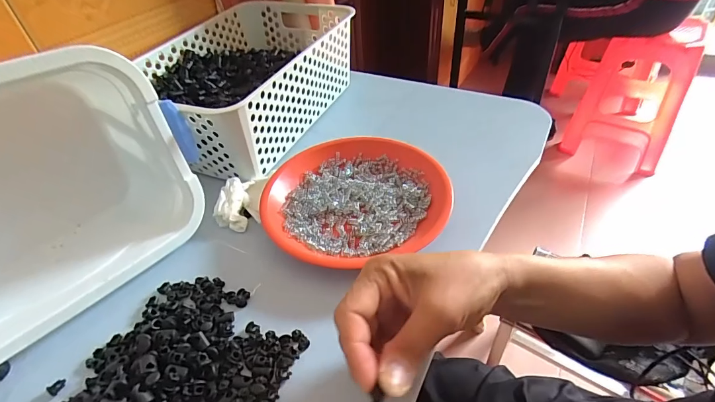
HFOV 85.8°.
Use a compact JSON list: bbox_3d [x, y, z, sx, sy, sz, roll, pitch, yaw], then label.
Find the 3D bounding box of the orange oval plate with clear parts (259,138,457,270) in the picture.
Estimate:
[{"bbox_3d":[-0.004,-0.008,0.418,0.191,0.024,0.177,-18,44,-14],"label":"orange oval plate with clear parts"}]

